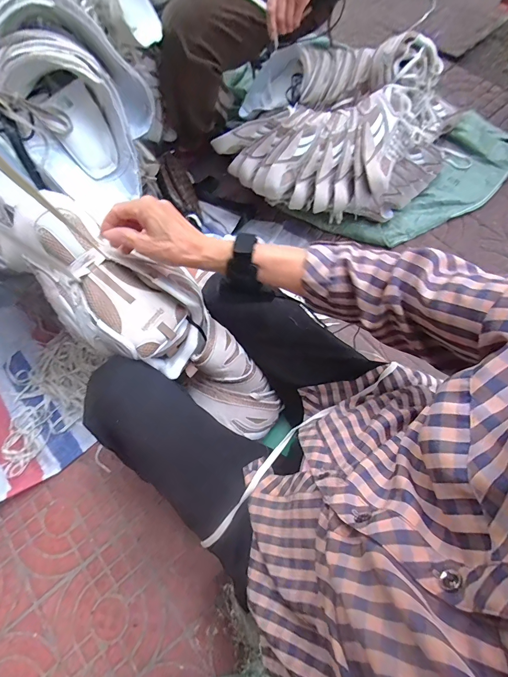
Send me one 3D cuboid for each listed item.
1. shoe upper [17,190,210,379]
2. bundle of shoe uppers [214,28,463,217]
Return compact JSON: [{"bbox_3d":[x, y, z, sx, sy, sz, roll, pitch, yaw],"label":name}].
[{"bbox_3d":[-0.176,-0.063,0.433,0.258,0.074,0.143,40,73,-15],"label":"shoe upper"},{"bbox_3d":[0.222,-0.523,0.911,0.598,0.305,0.366,8,69,11],"label":"bundle of shoe uppers"}]

